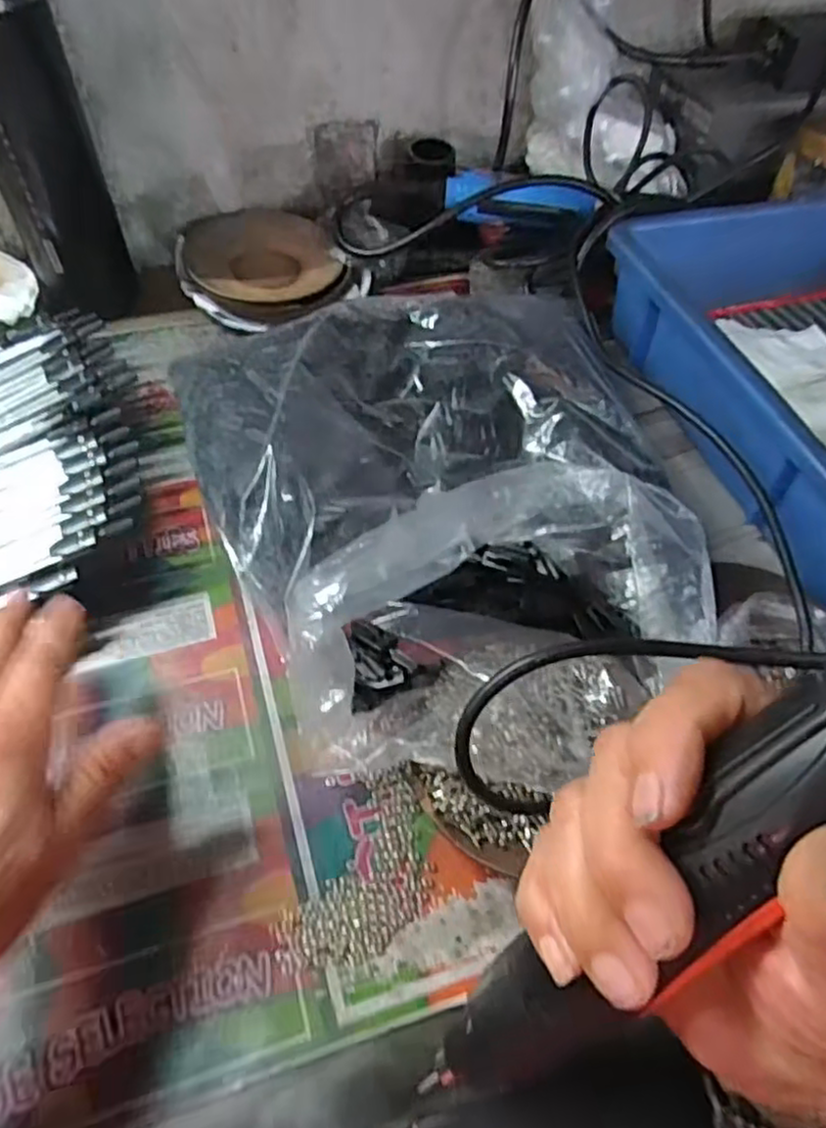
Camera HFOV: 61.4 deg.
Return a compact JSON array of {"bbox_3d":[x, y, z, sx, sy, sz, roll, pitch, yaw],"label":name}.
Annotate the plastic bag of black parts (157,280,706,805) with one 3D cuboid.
[{"bbox_3d":[0.019,-0.049,0.381,0.244,0.076,0.287,-22,58,-17],"label":"plastic bag of black parts"}]

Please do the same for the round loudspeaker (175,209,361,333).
[{"bbox_3d":[-0.115,-0.226,0.524,0.119,0.024,0.120,1,54,-2],"label":"round loudspeaker"}]

